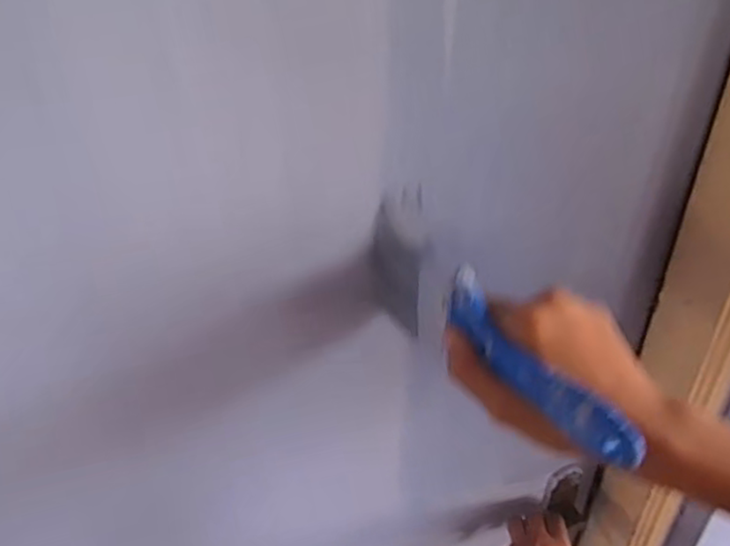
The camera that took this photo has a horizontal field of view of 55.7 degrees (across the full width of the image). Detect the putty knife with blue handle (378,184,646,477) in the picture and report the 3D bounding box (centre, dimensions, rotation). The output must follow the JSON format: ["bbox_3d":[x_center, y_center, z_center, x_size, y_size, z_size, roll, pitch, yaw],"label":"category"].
[{"bbox_3d":[0.071,0.037,0.398,0.028,0.090,0.212,-21,39,-22],"label":"putty knife with blue handle"}]

